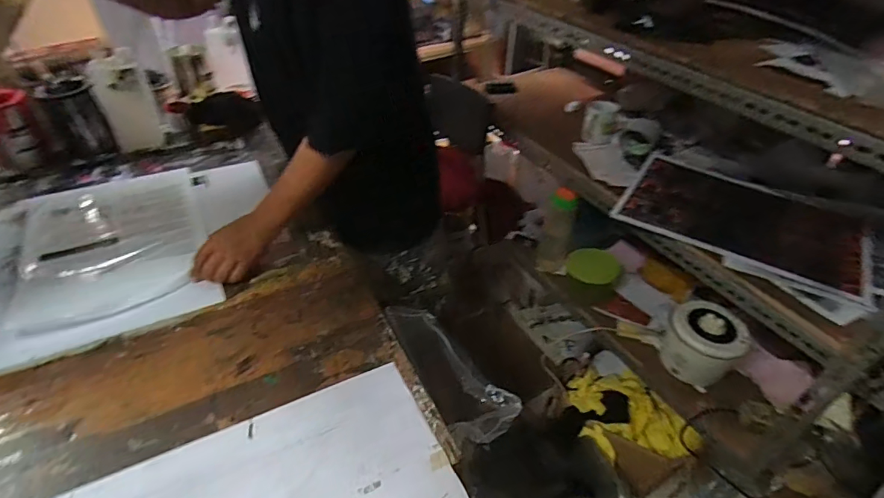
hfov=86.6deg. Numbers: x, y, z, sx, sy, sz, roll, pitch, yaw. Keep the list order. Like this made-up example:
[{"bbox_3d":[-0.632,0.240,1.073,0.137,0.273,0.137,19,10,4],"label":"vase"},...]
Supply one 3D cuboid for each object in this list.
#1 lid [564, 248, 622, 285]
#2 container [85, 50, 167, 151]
[{"bbox_3d":[0.438,0.049,1.367,0.154,0.097,0.023,11,9,31],"label":"lid"},{"bbox_3d":[-0.714,-0.333,1.067,0.103,0.199,0.071,-17,44,-24],"label":"container"}]

